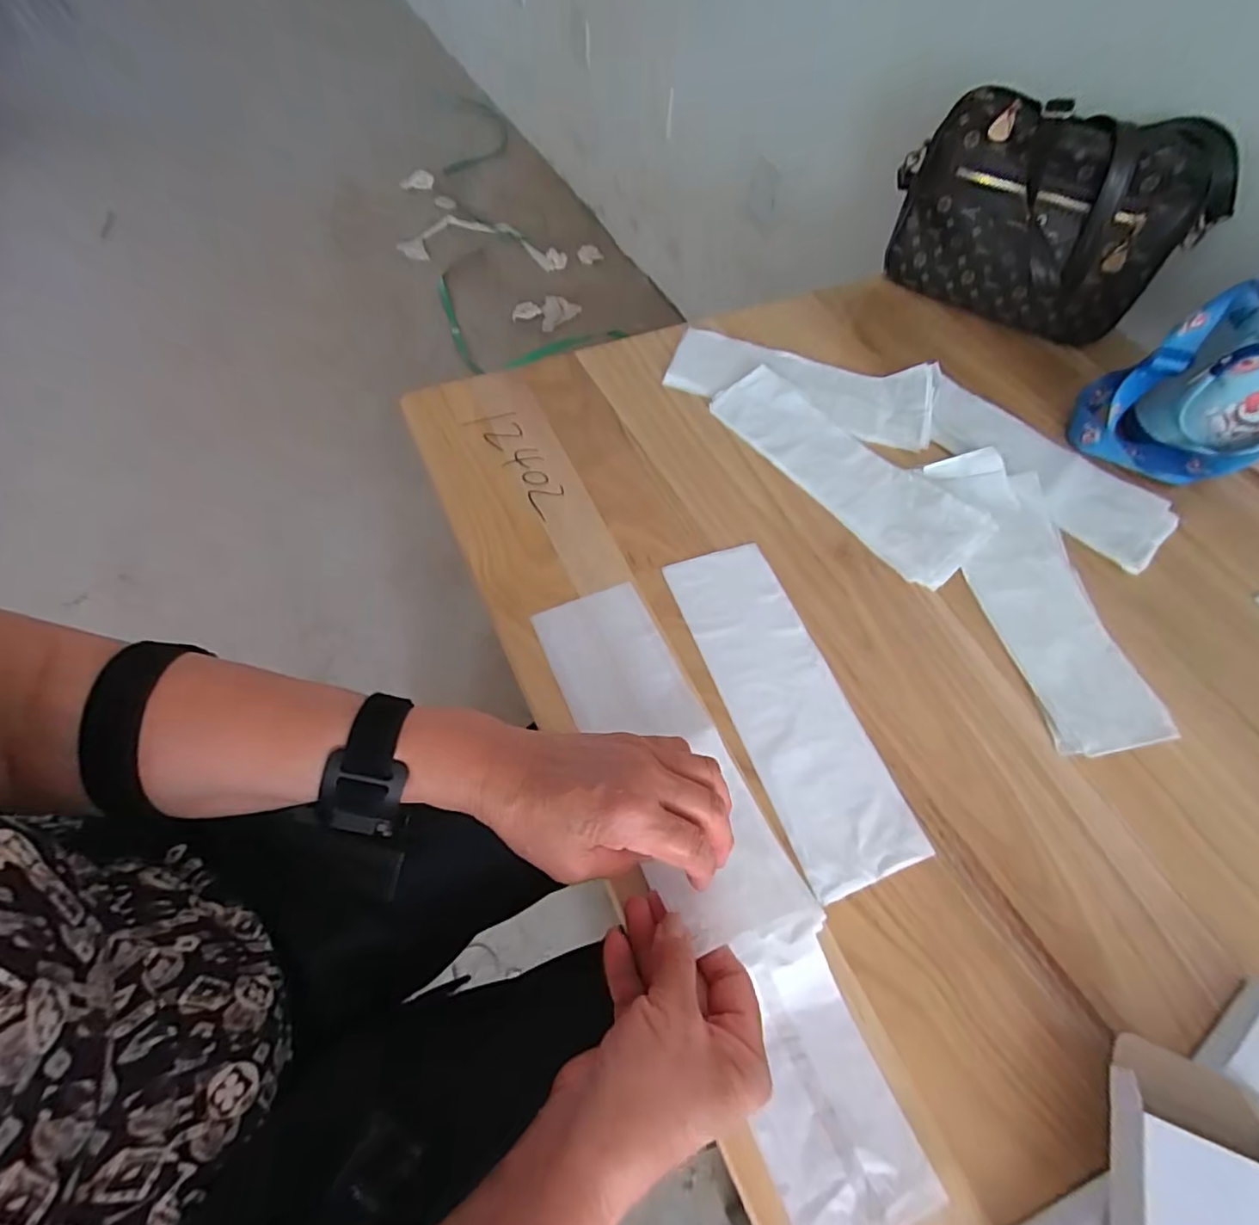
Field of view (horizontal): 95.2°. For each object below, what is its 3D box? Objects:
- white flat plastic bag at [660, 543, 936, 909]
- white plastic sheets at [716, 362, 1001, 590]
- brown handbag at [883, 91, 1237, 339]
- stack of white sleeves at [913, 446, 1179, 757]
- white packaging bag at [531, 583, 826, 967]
[{"bbox_3d":[0.110,0.060,0.408,0.084,0.004,0.250,-17,64,-13],"label":"white flat plastic bag"},{"bbox_3d":[0.190,-0.132,0.513,0.087,0.018,0.259,-36,69,-21],"label":"white plastic sheets"},{"bbox_3d":[0.410,-0.394,0.587,0.282,0.172,0.114,26,62,10],"label":"brown handbag"},{"bbox_3d":[0.326,-0.022,0.462,0.097,0.019,0.265,-4,61,-7],"label":"stack of white sleeves"},{"bbox_3d":[0.021,0.088,0.368,0.082,0.033,0.254,-22,60,-16],"label":"white packaging bag"}]

